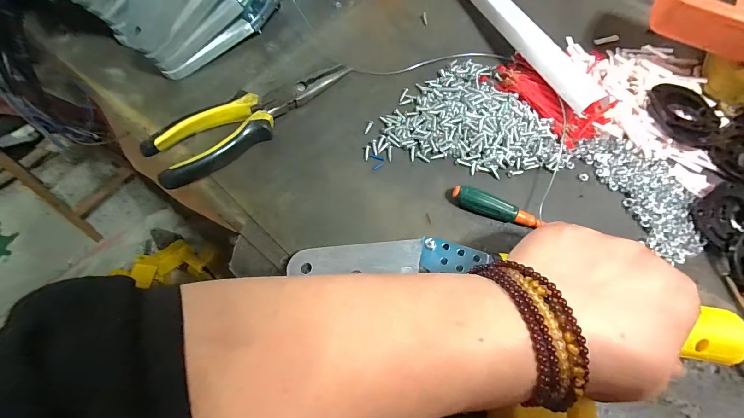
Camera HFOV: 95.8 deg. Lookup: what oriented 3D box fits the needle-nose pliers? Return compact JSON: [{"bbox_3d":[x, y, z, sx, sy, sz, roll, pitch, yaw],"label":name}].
[{"bbox_3d":[-0.098,-0.083,0.296,0.187,0.030,0.053,-34,71,-13],"label":"needle-nose pliers"}]

